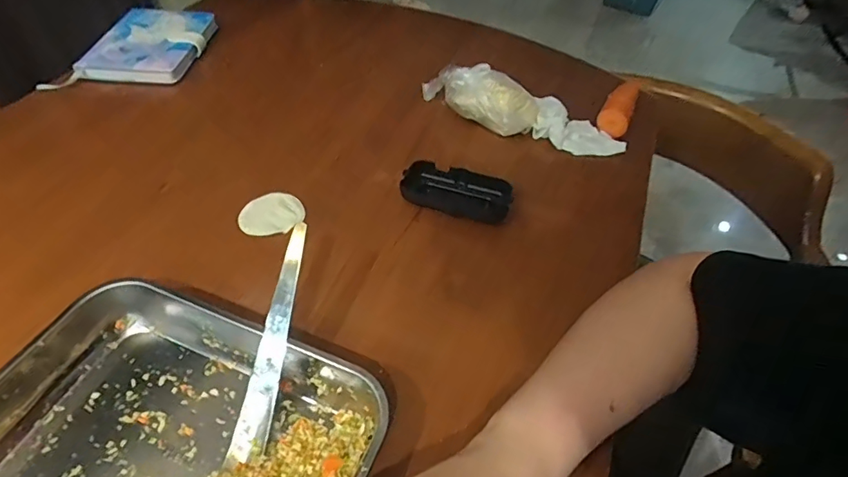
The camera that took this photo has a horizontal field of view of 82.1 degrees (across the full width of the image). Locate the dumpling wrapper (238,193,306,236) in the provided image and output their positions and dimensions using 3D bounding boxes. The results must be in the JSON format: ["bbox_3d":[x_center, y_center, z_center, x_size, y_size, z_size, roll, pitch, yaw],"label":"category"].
[{"bbox_3d":[-0.150,-0.023,0.484,0.057,0.011,0.057,1,48,-1],"label":"dumpling wrapper"}]

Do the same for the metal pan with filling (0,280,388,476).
[{"bbox_3d":[-0.171,0.136,0.318,0.259,0.041,0.183,18,50,13],"label":"metal pan with filling"}]

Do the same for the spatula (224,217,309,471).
[{"bbox_3d":[-0.108,0.072,0.350,0.021,0.008,0.166,9,78,6],"label":"spatula"}]

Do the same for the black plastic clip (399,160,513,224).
[{"bbox_3d":[0.034,-0.048,0.504,0.108,0.027,0.045,12,49,9],"label":"black plastic clip"}]

